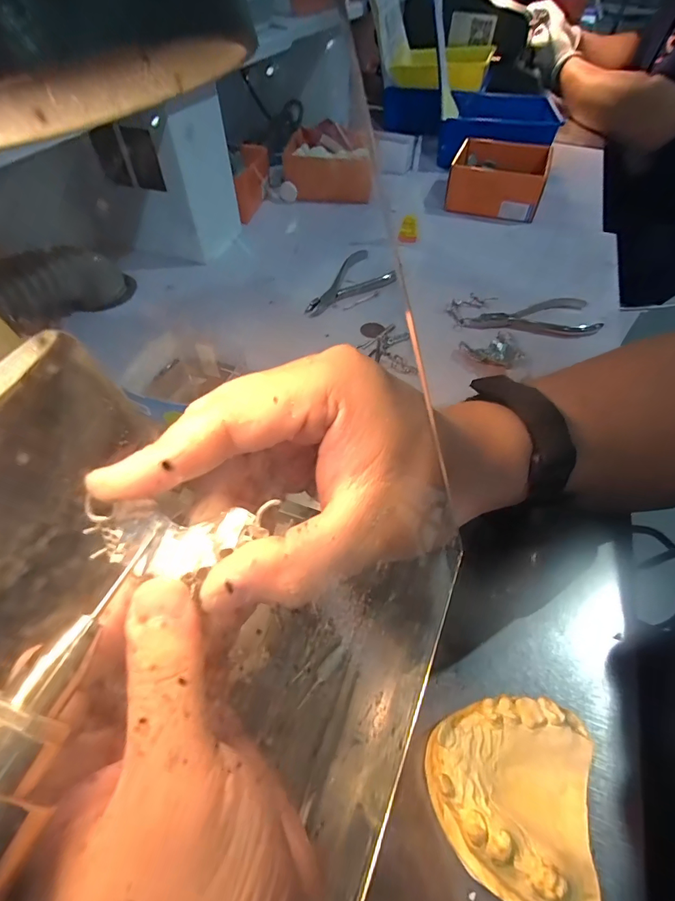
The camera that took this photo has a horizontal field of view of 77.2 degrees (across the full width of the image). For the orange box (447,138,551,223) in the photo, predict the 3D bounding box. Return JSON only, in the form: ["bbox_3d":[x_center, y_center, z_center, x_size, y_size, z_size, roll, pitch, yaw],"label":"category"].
[{"bbox_3d":[0.217,-0.368,0.572,0.119,0.050,0.133,14,53,11],"label":"orange box"}]

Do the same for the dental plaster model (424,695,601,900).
[{"bbox_3d":[0.070,0.141,0.178,0.063,0.037,0.069,17,53,13],"label":"dental plaster model"}]

